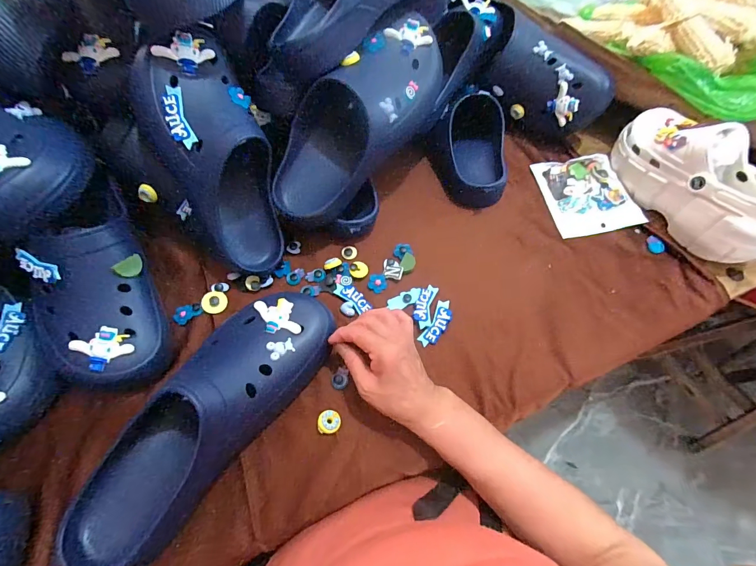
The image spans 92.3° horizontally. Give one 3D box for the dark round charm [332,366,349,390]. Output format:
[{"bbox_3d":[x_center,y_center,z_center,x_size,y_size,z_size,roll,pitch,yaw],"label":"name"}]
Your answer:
[{"bbox_3d":[-0.044,0.110,0.418,0.019,0.008,0.024,-2,61,-1],"label":"dark round charm"}]

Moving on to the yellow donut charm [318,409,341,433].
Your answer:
[{"bbox_3d":[-0.052,0.148,0.388,0.024,0.009,0.023,0,61,0],"label":"yellow donut charm"}]

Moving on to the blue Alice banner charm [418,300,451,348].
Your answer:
[{"bbox_3d":[0.073,0.049,0.443,0.022,0.005,0.062,26,64,14],"label":"blue Alice banner charm"}]

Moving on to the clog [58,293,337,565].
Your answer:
[{"bbox_3d":[-0.167,0.124,0.349,0.104,0.106,0.298,32,66,17],"label":"clog"}]

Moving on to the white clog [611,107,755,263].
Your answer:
[{"bbox_3d":[0.415,-0.140,0.478,0.083,0.107,0.241,-15,62,-8],"label":"white clog"}]

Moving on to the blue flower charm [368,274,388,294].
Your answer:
[{"bbox_3d":[0.000,0.001,0.473,0.024,0.004,0.026,-3,61,-1],"label":"blue flower charm"}]

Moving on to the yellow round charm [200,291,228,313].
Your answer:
[{"bbox_3d":[-0.208,0.024,0.462,0.027,0.008,0.030,2,61,1],"label":"yellow round charm"}]

